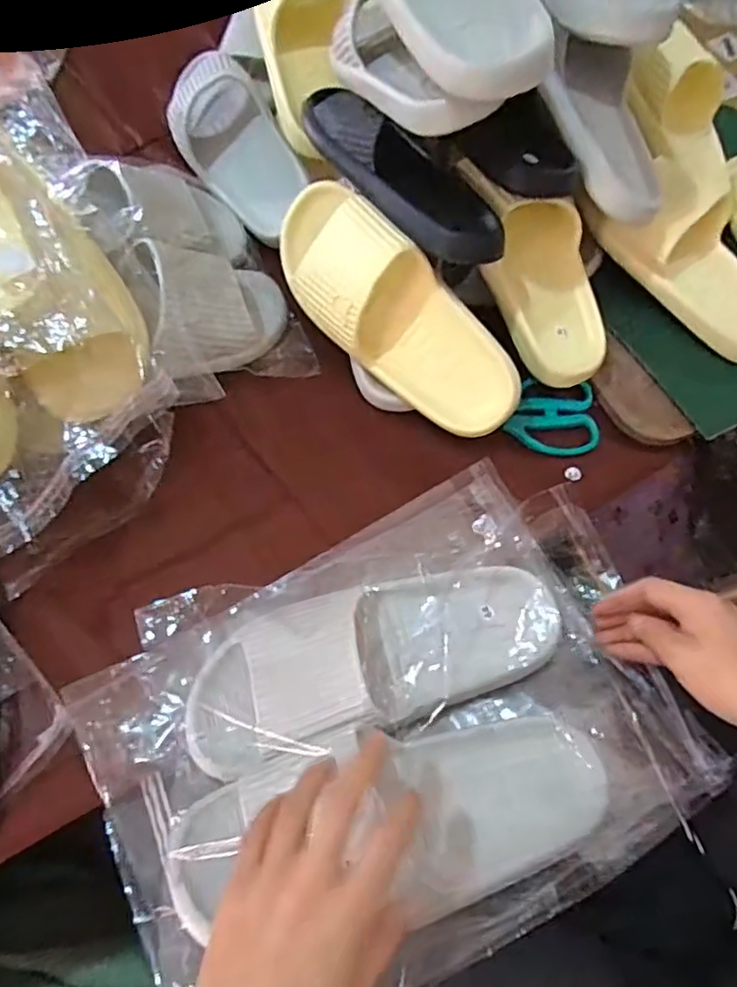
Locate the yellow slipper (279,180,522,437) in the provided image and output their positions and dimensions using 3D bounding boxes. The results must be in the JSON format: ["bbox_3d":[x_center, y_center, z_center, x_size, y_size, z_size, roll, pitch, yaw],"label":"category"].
[{"bbox_3d":[0.020,-0.155,0.555,0.262,0.078,0.106,44,109,-4],"label":"yellow slipper"}]

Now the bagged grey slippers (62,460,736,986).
[{"bbox_3d":[0.017,0.153,0.447,0.400,0.080,0.287,-23,69,-11],"label":"bagged grey slippers"}]

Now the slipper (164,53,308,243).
[{"bbox_3d":[-0.140,-0.366,0.677,0.104,0.054,0.247,-34,75,15],"label":"slipper"}]

